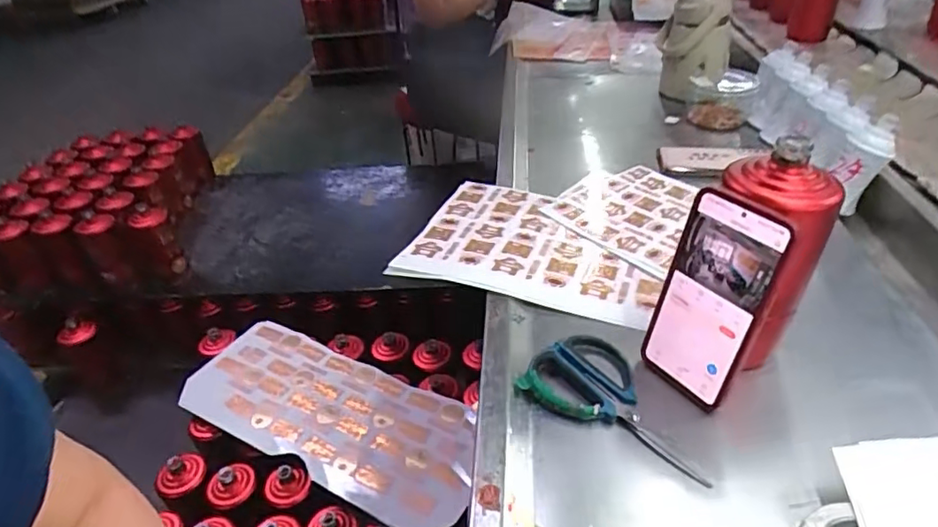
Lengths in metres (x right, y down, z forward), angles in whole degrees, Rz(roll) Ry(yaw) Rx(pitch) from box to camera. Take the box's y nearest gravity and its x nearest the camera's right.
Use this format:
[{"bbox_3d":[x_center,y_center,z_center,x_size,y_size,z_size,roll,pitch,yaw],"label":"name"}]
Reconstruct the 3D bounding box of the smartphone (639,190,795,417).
[{"bbox_3d":[0.187,0.031,0.456,0.012,0.165,0.078,-11,34,-35],"label":"smartphone"}]

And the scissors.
[{"bbox_3d":[0.129,0.107,0.479,0.158,0.011,0.096,21,43,33],"label":"scissors"}]

